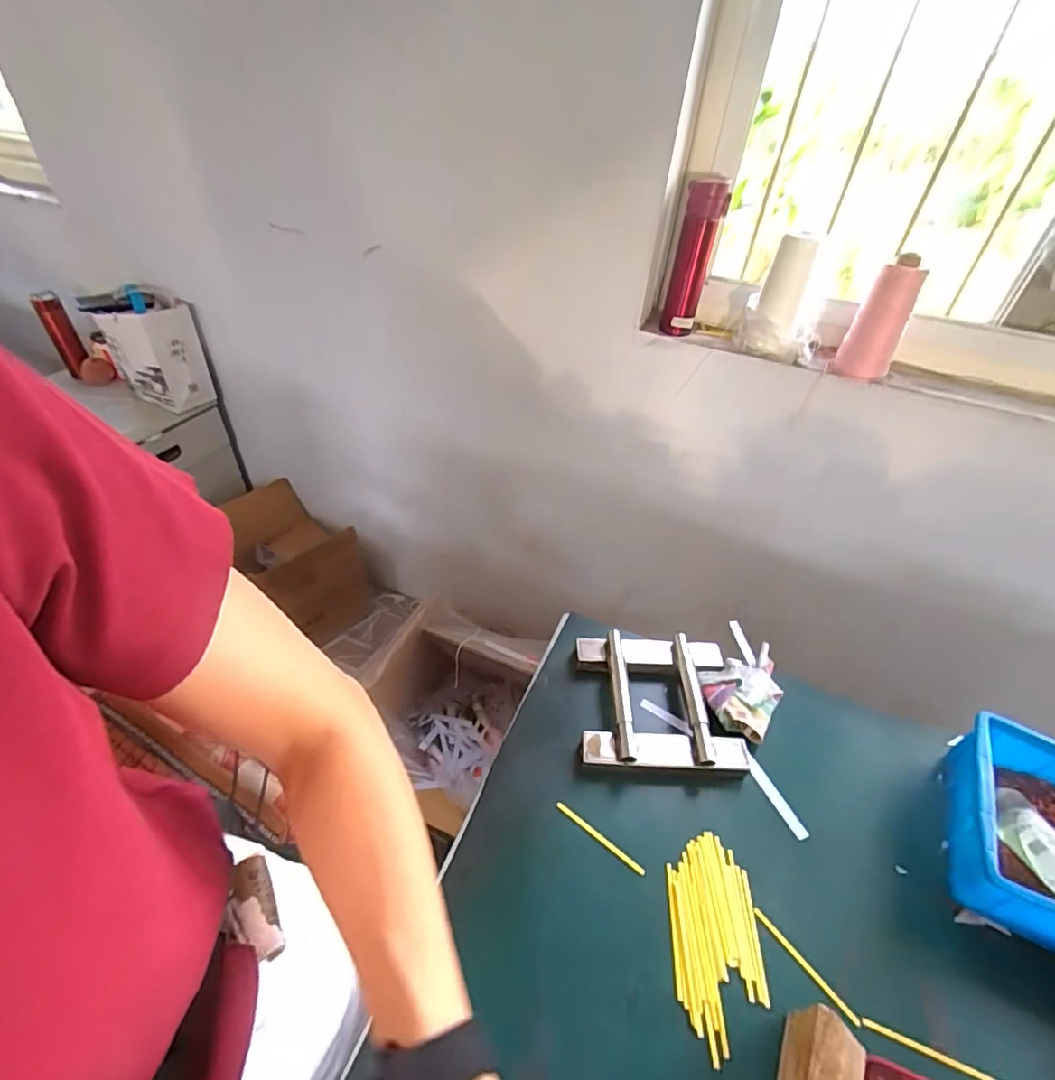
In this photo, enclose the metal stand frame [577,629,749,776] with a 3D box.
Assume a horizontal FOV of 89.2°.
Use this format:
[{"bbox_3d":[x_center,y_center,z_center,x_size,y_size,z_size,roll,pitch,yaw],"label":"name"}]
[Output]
[{"bbox_3d":[0.164,0.204,0.681,0.195,0.055,0.179,3,42,-1],"label":"metal stand frame"}]

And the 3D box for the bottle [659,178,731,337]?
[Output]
[{"bbox_3d":[0.270,-0.449,0.871,0.065,0.219,0.067,11,43,8],"label":"bottle"}]

